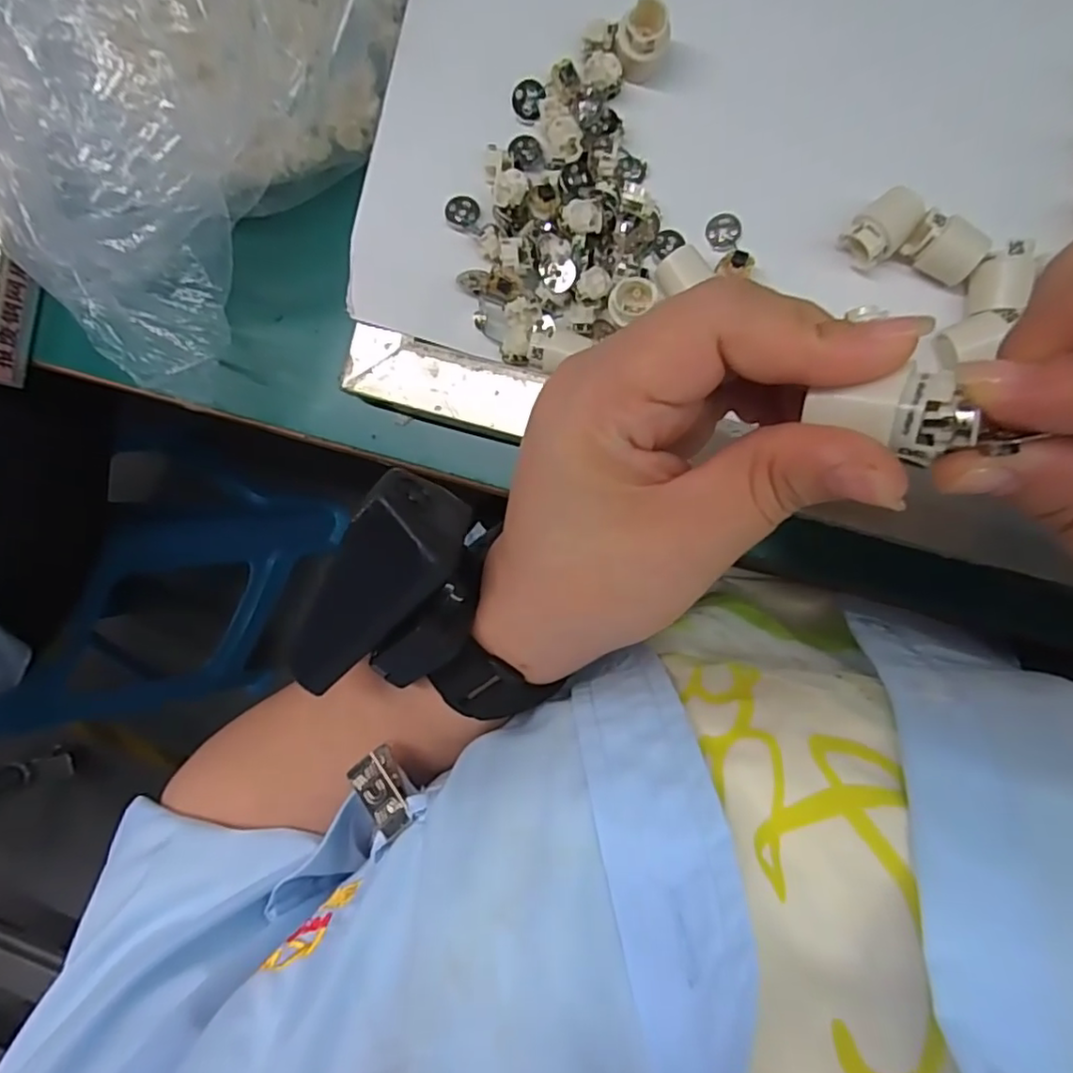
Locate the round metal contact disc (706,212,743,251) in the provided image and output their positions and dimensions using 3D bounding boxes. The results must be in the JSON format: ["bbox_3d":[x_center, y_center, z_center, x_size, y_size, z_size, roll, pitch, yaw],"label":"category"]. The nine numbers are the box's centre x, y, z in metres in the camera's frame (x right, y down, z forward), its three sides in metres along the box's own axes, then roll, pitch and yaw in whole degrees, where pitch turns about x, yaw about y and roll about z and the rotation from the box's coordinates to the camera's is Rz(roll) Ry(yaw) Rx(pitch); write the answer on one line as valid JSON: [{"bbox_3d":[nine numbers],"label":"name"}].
[{"bbox_3d":[0.082,-0.134,0.274,0.015,0.004,0.015,0,92,9],"label":"round metal contact disc"}]

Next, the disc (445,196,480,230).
[{"bbox_3d":[-0.033,-0.143,0.273,0.014,0.004,0.014,0,92,9],"label":"disc"}]

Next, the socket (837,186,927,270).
[{"bbox_3d":[0.141,-0.125,0.252,0.026,0.017,0.020,-41,86,8],"label":"socket"}]

